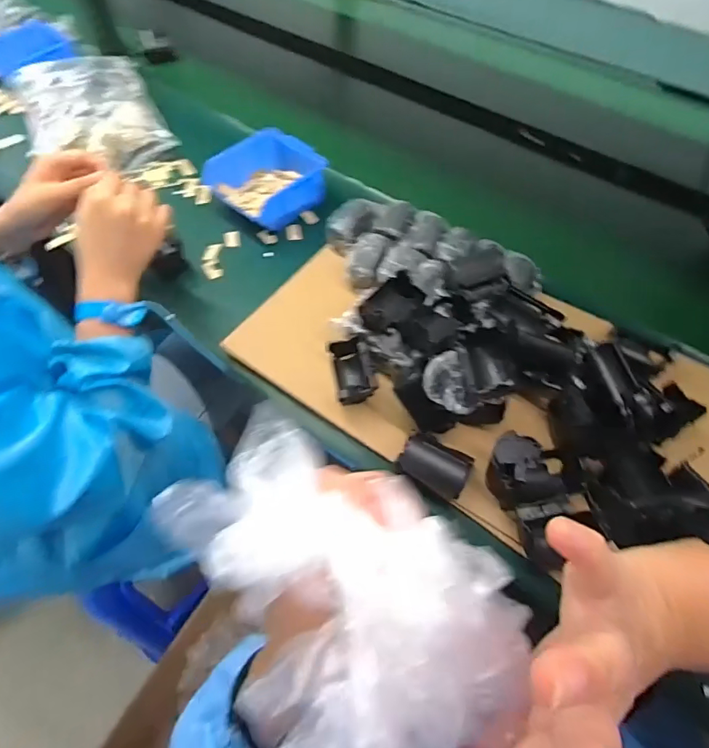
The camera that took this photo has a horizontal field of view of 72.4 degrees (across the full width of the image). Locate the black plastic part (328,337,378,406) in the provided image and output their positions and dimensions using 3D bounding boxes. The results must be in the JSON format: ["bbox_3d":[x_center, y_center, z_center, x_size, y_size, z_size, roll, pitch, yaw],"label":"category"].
[{"bbox_3d":[-0.002,-0.007,0.525,0.040,0.029,0.073,-9,55,-6],"label":"black plastic part"}]

